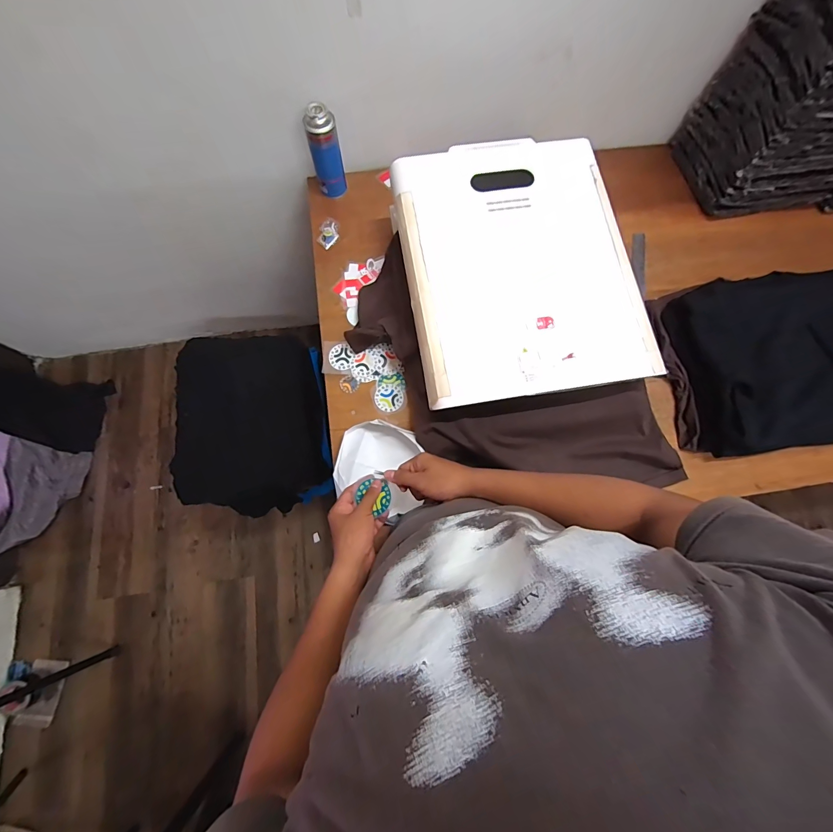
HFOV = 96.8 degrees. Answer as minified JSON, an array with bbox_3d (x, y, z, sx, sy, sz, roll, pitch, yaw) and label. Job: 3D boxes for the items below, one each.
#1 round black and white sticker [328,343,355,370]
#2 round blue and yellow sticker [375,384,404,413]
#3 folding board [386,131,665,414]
[{"bbox_3d":[-0.159,-0.125,0.780,0.050,0.007,0.055,0,75,-1],"label":"round black and white sticker"},{"bbox_3d":[-0.056,-0.037,0.764,0.057,0.005,0.059,0,75,-1],"label":"round blue and yellow sticker"},{"bbox_3d":[0.180,-0.281,0.667,0.396,0.038,0.502,-9,75,-4],"label":"folding board"}]

